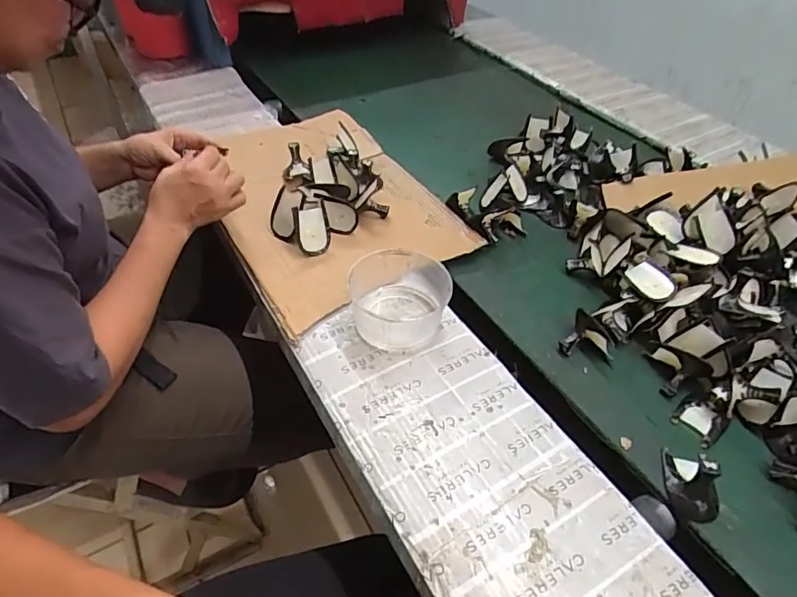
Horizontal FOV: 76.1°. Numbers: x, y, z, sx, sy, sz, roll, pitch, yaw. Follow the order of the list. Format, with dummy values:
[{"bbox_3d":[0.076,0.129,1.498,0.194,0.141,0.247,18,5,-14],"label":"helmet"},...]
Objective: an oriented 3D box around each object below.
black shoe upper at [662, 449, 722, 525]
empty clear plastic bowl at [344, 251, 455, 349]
[{"bbox_3d":[0.284,0.170,0.487,0.045,0.047,0.072,2,46,-1],"label":"black shoe upper"},{"bbox_3d":[0.001,0.006,0.594,0.112,0.059,0.114,2,46,-2],"label":"empty clear plastic bowl"}]

